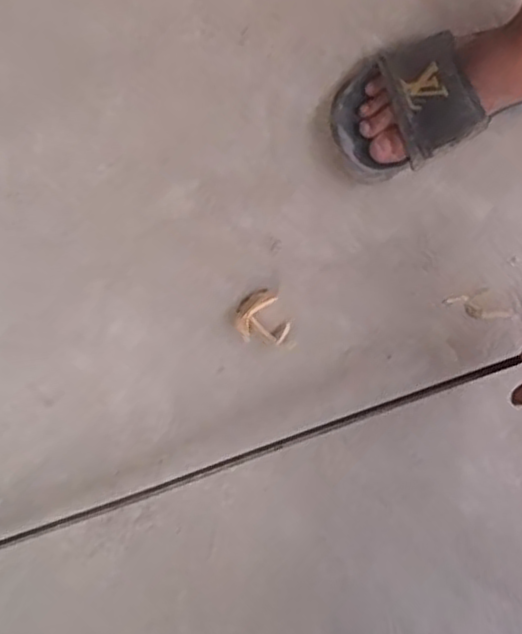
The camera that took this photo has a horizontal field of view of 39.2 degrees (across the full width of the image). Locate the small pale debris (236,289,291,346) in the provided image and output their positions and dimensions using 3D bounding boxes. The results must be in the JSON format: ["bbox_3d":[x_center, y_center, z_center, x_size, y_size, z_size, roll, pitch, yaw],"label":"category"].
[{"bbox_3d":[0.000,0.003,0.683,0.044,0.021,0.054,-25,83,-6],"label":"small pale debris"}]

